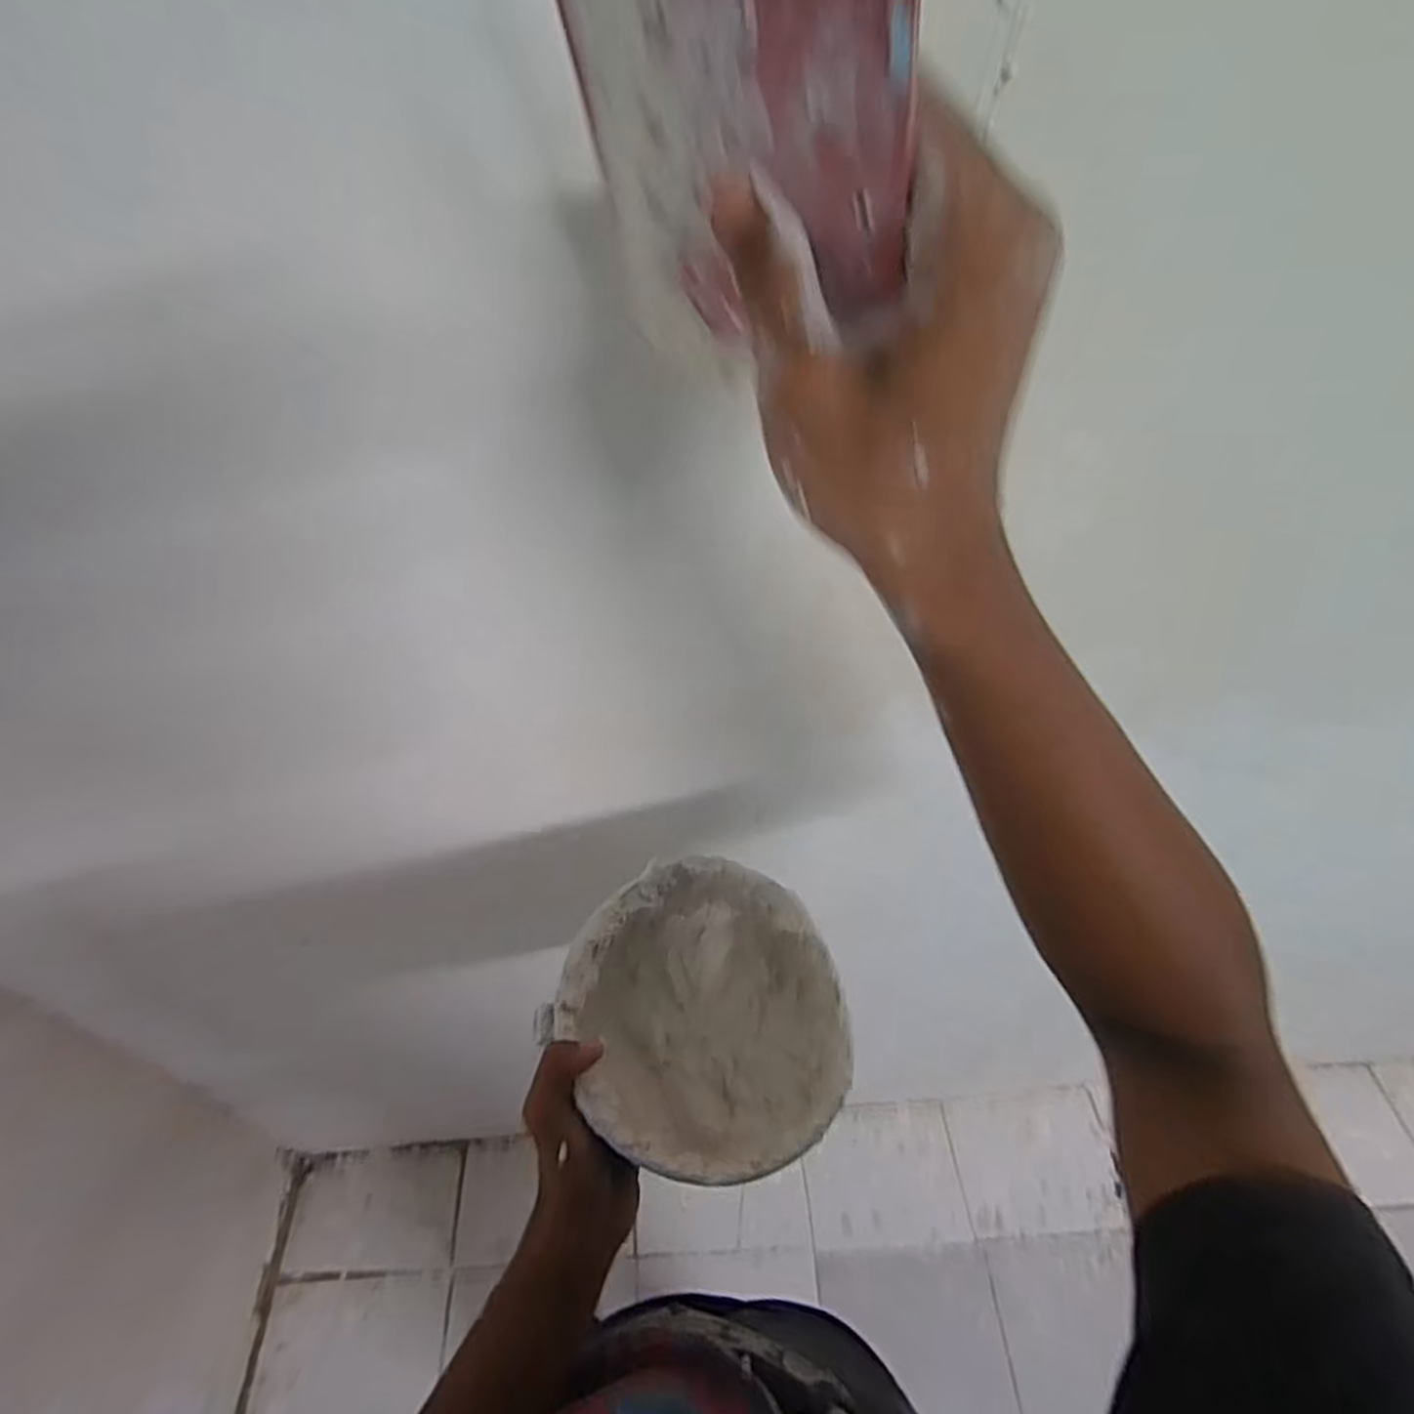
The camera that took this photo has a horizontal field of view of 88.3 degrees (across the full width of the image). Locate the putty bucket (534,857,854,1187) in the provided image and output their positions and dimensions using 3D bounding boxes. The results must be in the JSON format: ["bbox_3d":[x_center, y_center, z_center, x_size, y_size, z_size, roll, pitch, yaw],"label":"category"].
[{"bbox_3d":[0.000,0.205,0.482,0.172,0.086,0.182,0,51,-1],"label":"putty bucket"}]

